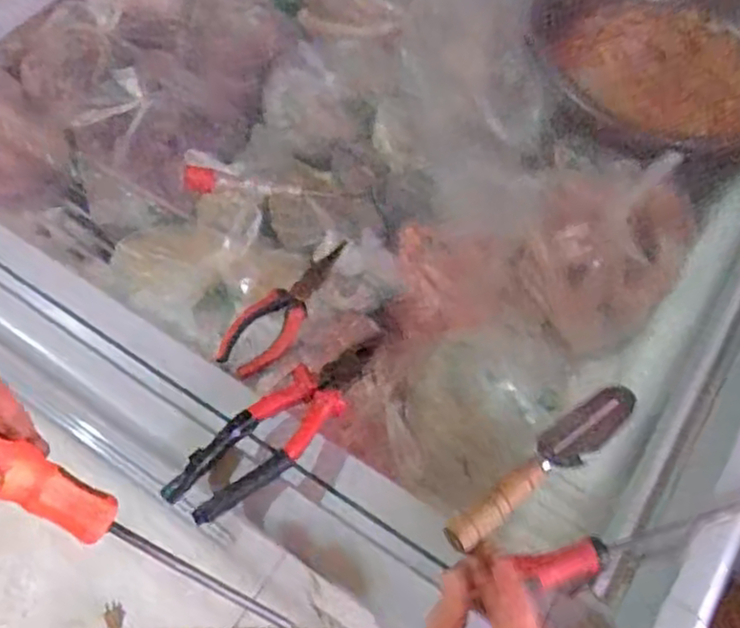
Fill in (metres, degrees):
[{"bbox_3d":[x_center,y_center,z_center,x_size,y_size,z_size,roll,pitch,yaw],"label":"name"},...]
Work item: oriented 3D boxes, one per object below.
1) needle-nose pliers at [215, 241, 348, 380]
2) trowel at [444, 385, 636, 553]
[{"bbox_3d":[-0.067,-0.006,0.633,0.048,0.027,0.156,40,68,16],"label":"needle-nose pliers"},{"bbox_3d":[0.138,0.115,0.563,0.197,0.031,0.035,-34,69,-18],"label":"trowel"}]

